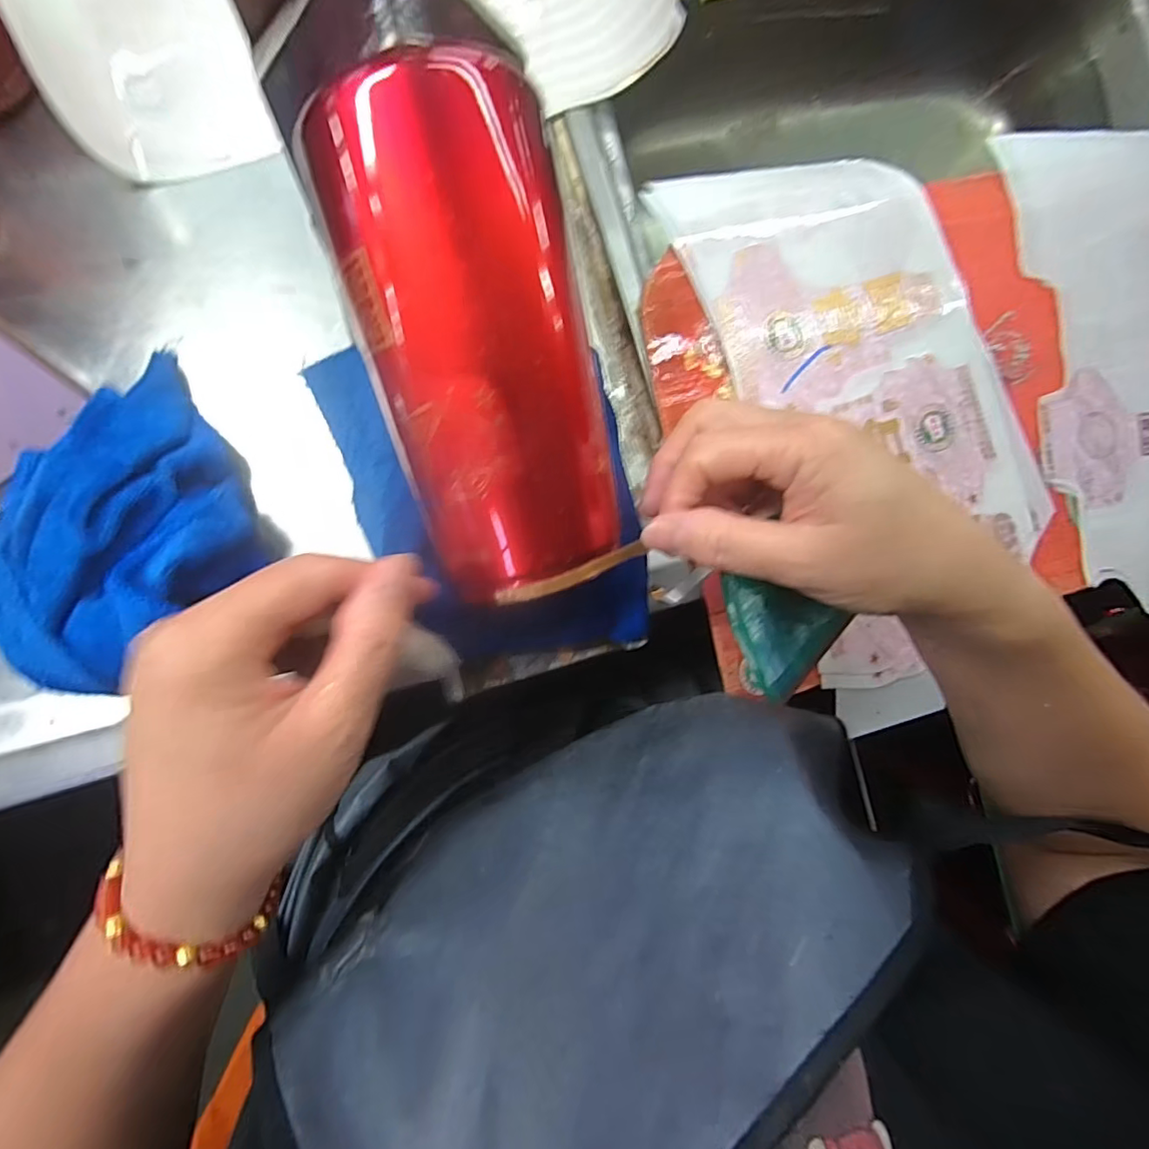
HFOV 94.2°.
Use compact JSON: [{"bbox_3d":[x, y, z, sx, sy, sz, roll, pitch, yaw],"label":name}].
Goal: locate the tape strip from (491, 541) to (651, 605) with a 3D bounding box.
[{"bbox_3d":[0.000,0.000,0.204,0.061,0.007,0.007,-21,93,-13],"label":"tape strip"}]

